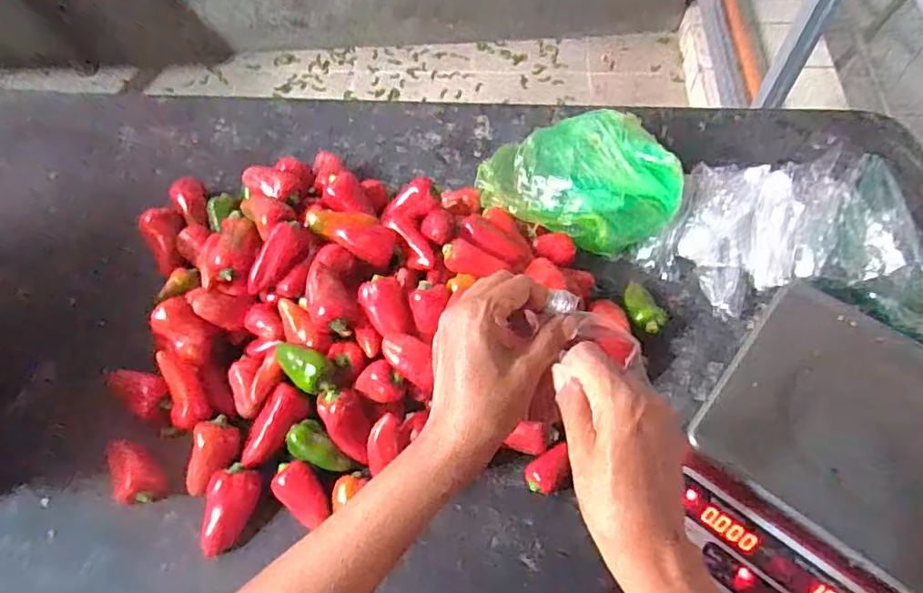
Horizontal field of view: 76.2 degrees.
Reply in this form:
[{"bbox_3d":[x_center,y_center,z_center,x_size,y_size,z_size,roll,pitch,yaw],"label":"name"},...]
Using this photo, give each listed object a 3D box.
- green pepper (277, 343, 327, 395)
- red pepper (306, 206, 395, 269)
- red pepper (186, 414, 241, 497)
[{"bbox_3d":[-0.176,0.070,0.633,0.073,0.030,0.037,34,68,19],"label":"green pepper"},{"bbox_3d":[-0.135,-0.078,0.704,0.117,0.034,0.052,20,64,13],"label":"red pepper"},{"bbox_3d":[-0.273,0.175,0.651,0.049,0.041,0.081,8,85,-21],"label":"red pepper"}]

